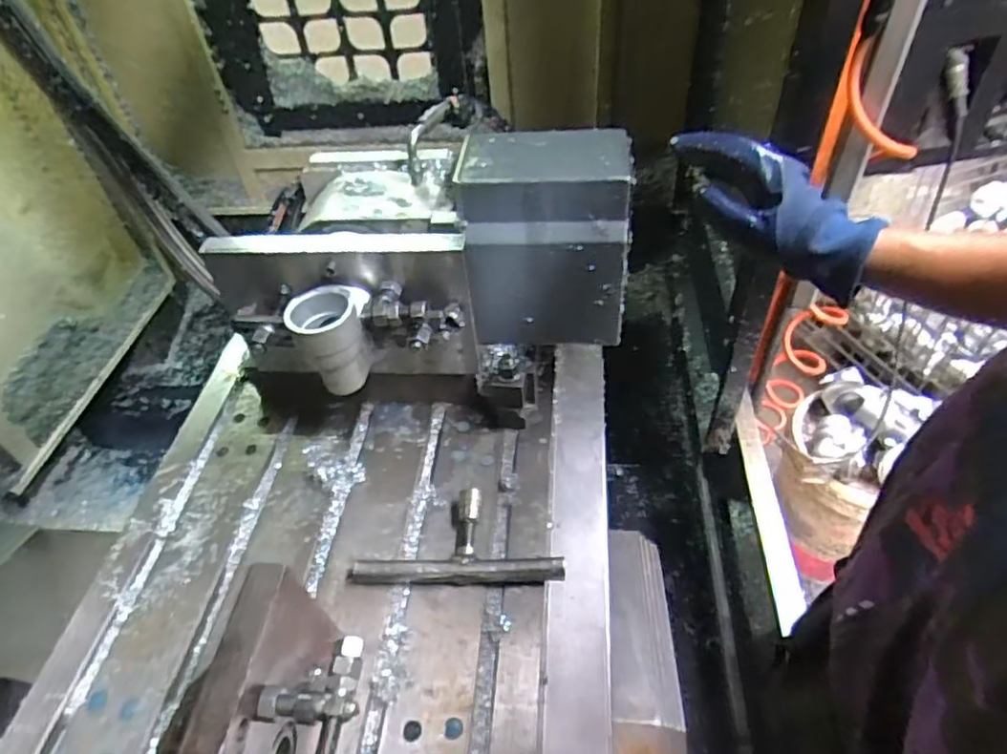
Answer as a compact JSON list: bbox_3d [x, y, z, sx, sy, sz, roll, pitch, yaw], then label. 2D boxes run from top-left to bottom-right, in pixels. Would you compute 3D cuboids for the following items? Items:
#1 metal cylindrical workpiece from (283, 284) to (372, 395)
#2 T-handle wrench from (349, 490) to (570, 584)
[{"bbox_3d":[-0.184,-0.041,0.693,0.090,0.104,0.064,-22,48,-15],"label":"metal cylindrical workpiece"},{"bbox_3d":[-0.055,0.192,0.737,0.249,0.033,0.112,-2,46,4],"label":"T-handle wrench"}]

